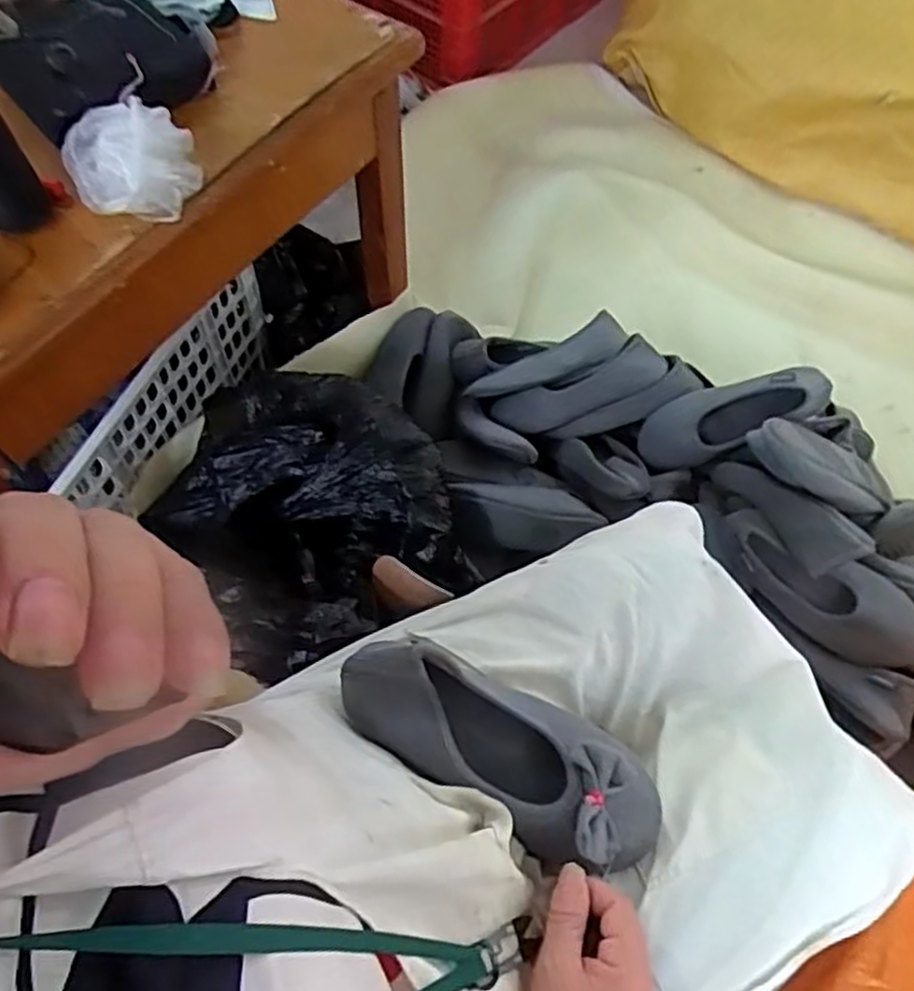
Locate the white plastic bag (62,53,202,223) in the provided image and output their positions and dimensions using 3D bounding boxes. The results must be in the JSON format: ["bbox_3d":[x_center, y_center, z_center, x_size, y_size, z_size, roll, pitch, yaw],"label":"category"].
[{"bbox_3d":[-0.266,-0.278,0.607,0.099,0.046,0.105,-20,64,-13],"label":"white plastic bag"}]

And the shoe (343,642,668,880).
[{"bbox_3d":[0.034,0.175,0.511,0.235,0.066,0.084,31,63,-5],"label":"shoe"}]

